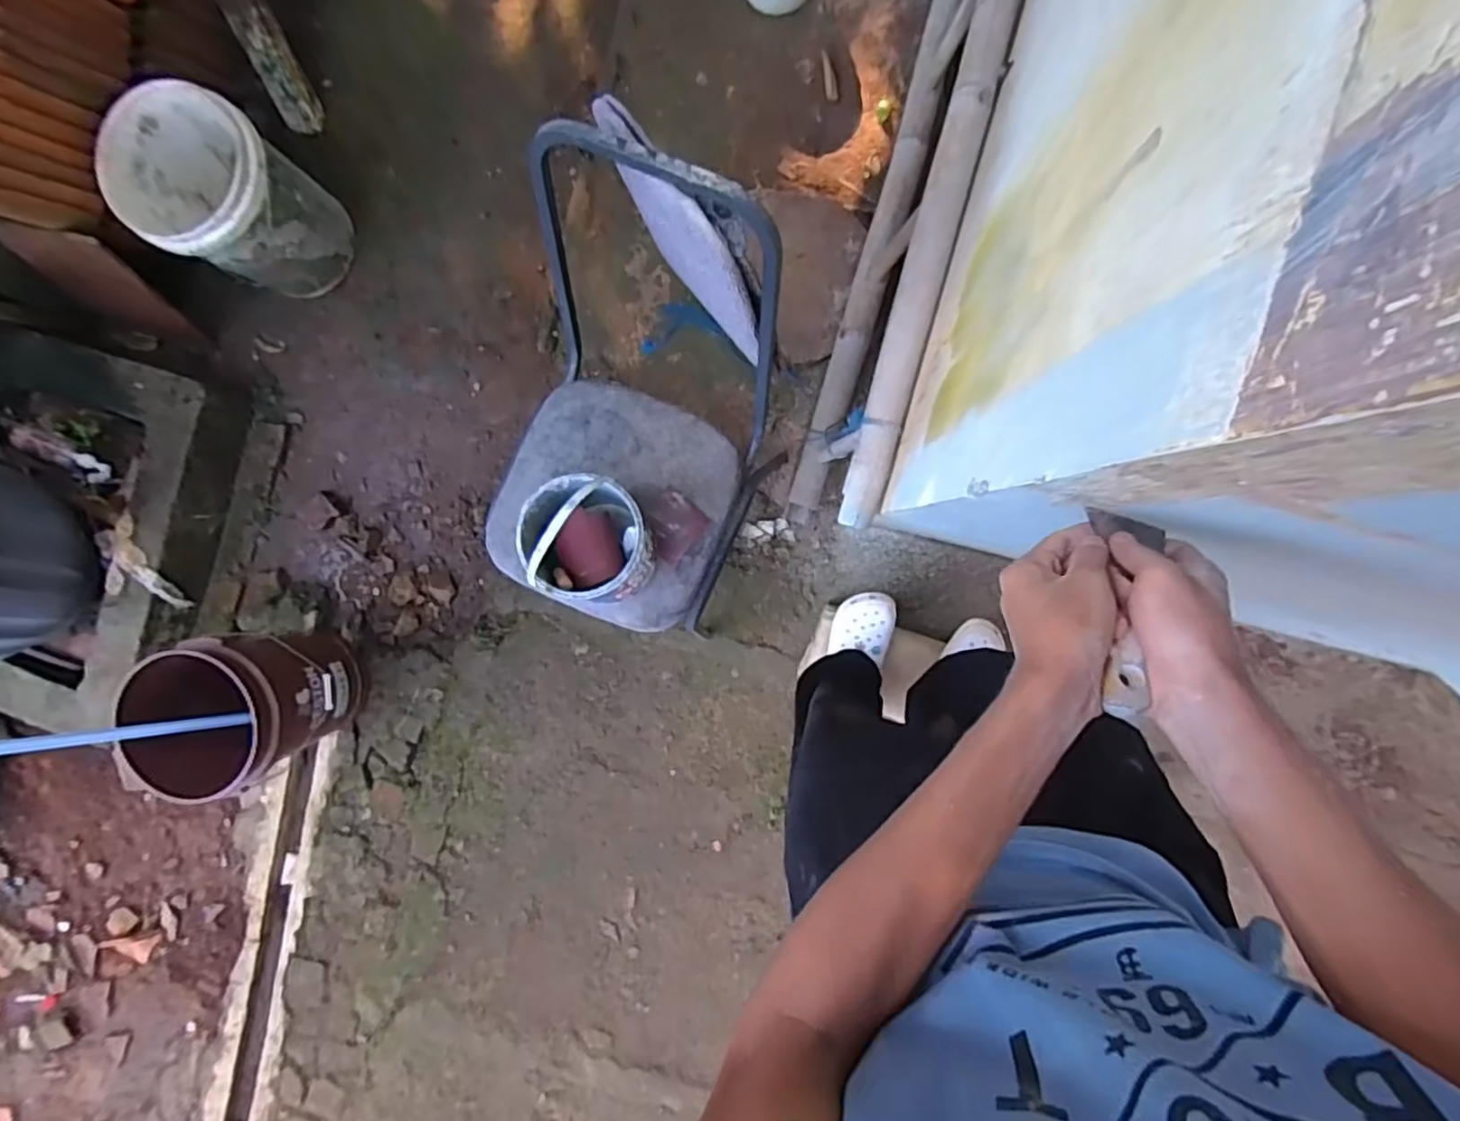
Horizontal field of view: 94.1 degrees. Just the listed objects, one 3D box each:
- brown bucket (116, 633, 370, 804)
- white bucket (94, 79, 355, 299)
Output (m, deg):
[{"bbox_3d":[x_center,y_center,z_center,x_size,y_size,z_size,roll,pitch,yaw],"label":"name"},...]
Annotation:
[{"bbox_3d":[-1.074,0.326,1.530,0.347,0.387,0.318,0,92,4],"label":"brown bucket"},{"bbox_3d":[-1.073,-0.776,1.488,0.316,0.369,0.294,0,92,4],"label":"white bucket"}]

